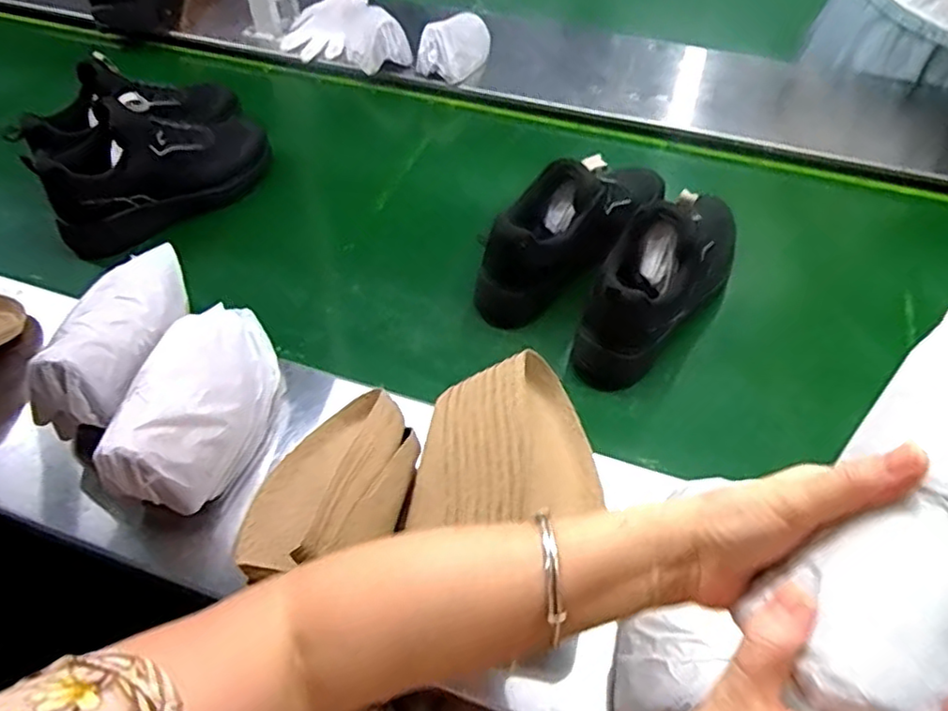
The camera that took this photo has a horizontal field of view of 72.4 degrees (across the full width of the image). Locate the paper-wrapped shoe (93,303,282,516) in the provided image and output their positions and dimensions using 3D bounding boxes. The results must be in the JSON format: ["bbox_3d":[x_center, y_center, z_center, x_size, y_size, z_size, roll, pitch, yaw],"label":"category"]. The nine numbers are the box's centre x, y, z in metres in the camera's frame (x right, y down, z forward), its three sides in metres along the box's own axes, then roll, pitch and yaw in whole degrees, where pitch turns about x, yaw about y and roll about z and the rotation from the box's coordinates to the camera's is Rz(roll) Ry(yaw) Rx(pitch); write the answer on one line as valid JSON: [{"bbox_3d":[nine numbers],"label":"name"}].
[{"bbox_3d":[-0.246,0.032,0.589,0.093,0.102,0.220,6,53,5],"label":"paper-wrapped shoe"}]

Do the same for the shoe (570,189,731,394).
[{"bbox_3d":[0.216,-0.103,0.707,0.105,0.148,0.285,28,58,20],"label":"shoe"}]

